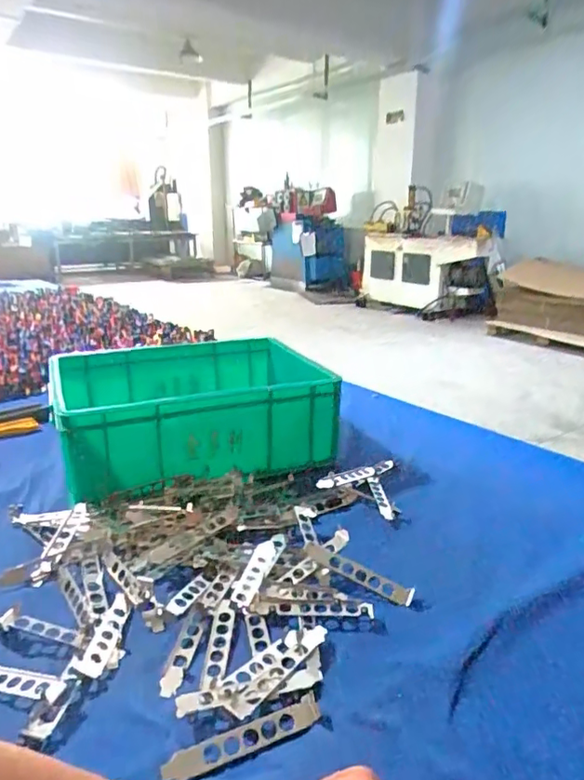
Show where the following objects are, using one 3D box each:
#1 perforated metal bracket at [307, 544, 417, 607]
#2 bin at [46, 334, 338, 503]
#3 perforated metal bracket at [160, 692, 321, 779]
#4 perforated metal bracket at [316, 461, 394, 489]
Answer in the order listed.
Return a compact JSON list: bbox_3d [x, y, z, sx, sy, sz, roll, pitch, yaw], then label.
[{"bbox_3d":[0.069,0.196,0.589,0.123,0.009,0.023,20,43,20],"label":"perforated metal bracket"},{"bbox_3d":[-0.164,0.029,0.900,0.392,0.138,0.303,-7,19,-21],"label":"bin"},{"bbox_3d":[-0.034,0.263,0.412,0.125,0.004,0.022,-8,44,-28],"label":"perforated metal bracket"},{"bbox_3d":[0.098,0.125,0.808,0.153,0.008,0.024,-9,41,-38],"label":"perforated metal bracket"}]

